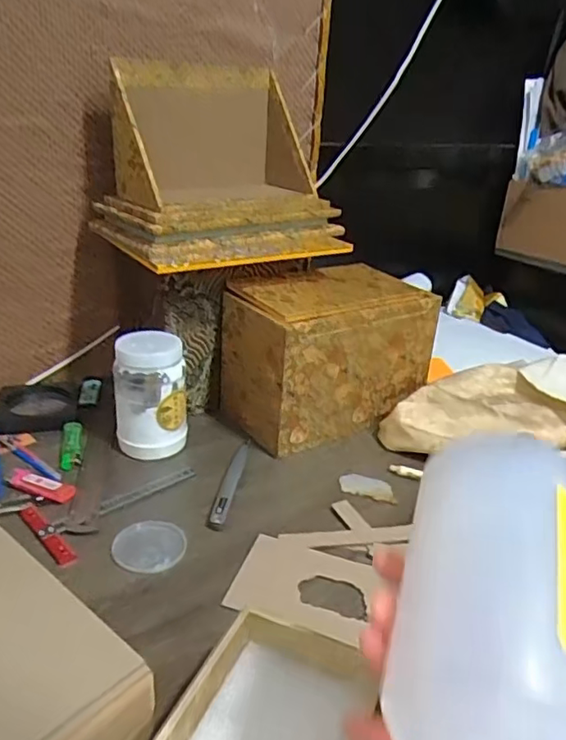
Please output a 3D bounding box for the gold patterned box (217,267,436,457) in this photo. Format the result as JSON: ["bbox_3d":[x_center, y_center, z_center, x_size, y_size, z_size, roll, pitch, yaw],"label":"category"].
[{"bbox_3d":[0.060,-0.022,0.749,0.243,0.175,0.130,-11,30,-30],"label":"gold patterned box"}]

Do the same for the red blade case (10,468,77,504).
[{"bbox_3d":[-0.243,0.115,0.599,0.075,0.009,0.024,12,26,15],"label":"red blade case"}]

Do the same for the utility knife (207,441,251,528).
[{"bbox_3d":[-0.054,0.114,0.631,0.019,0.009,0.154,8,26,7],"label":"utility knife"}]

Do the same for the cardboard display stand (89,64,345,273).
[{"bbox_3d":[-0.071,-0.246,0.699,0.265,0.183,0.219,-13,30,-32],"label":"cardboard display stand"}]

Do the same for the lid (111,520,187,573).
[{"bbox_3d":[-0.119,0.157,0.538,0.060,0.010,0.062,4,25,-2],"label":"lid"}]

